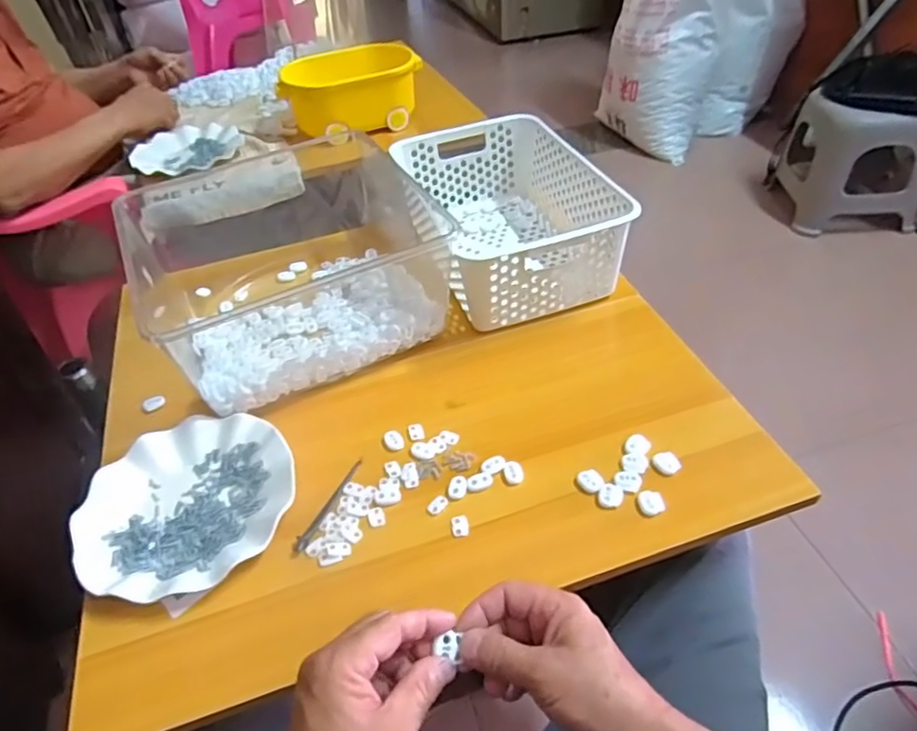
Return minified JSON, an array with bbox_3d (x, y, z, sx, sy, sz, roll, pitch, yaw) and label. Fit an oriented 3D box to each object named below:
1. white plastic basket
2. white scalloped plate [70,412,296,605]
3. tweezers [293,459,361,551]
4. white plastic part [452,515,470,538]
[{"bbox_3d":[0.059,-0.185,0.784,0.194,0.113,0.301,-16,44,-11],"label":"white plastic basket"},{"bbox_3d":[-0.238,0.120,0.560,0.182,0.023,0.168,-3,43,3],"label":"white scalloped plate"},{"bbox_3d":[-0.113,0.121,0.560,0.010,0.004,0.102,14,46,20],"label":"tweezers"},{"bbox_3d":[0.002,0.136,0.535,0.015,0.005,0.018,-9,43,-3],"label":"white plastic part"}]

